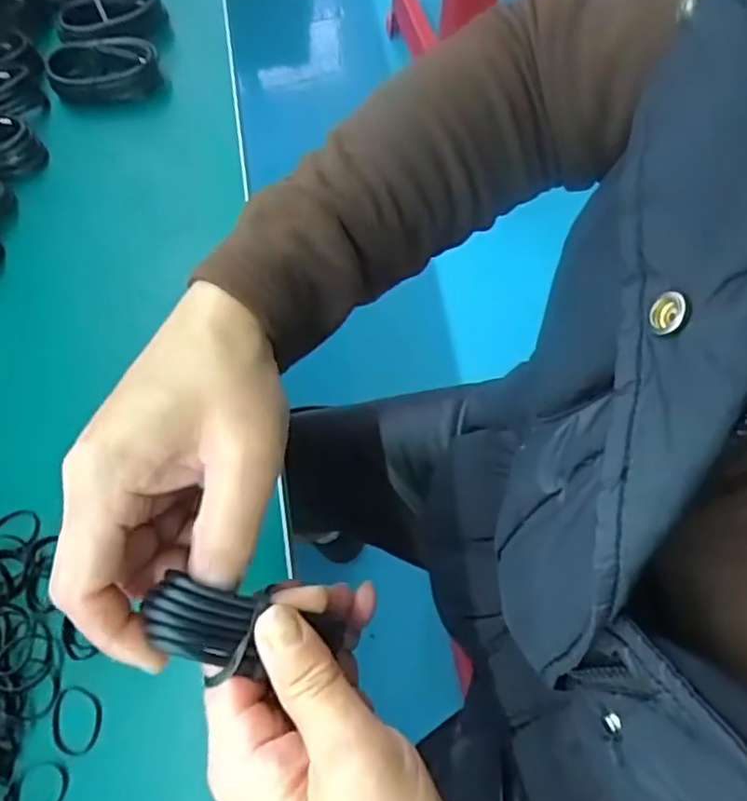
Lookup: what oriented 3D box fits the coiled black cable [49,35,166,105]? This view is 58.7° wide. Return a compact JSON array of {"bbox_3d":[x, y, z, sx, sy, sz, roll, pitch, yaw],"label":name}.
[{"bbox_3d":[-0.179,-0.220,0.449,0.071,0.031,0.033,-9,68,0],"label":"coiled black cable"}]

